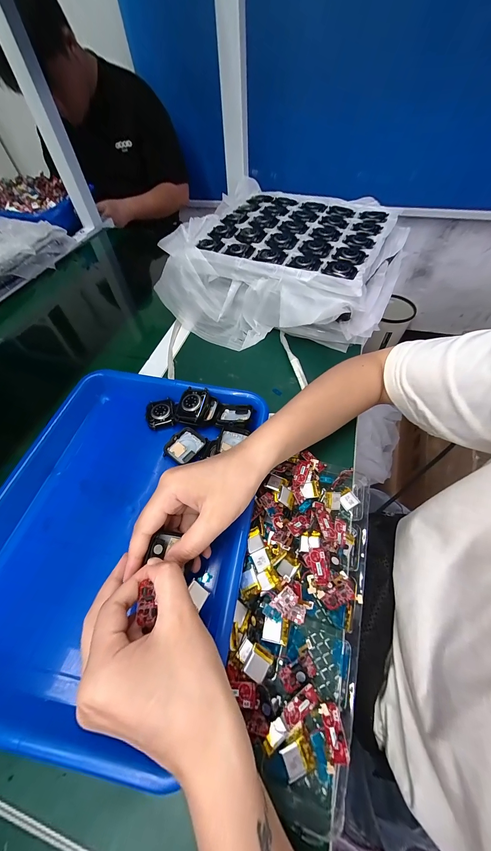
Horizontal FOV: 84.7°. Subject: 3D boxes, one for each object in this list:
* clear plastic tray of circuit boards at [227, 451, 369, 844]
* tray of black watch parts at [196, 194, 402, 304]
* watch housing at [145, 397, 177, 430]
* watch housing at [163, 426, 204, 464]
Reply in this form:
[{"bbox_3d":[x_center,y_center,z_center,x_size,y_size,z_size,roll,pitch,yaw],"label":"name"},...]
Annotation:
[{"bbox_3d":[0.048,0.143,0.245,0.117,0.039,0.261,12,57,11],"label":"clear plastic tray of circuit boards"},{"bbox_3d":[0.072,-0.313,0.435,0.285,0.022,0.207,22,60,17],"label":"tray of black watch parts"},{"bbox_3d":[-0.108,-0.017,0.341,0.038,0.006,0.044,-10,56,-4],"label":"watch housing"},{"bbox_3d":[-0.072,0.023,0.317,0.035,0.007,0.042,32,63,22],"label":"watch housing"}]

